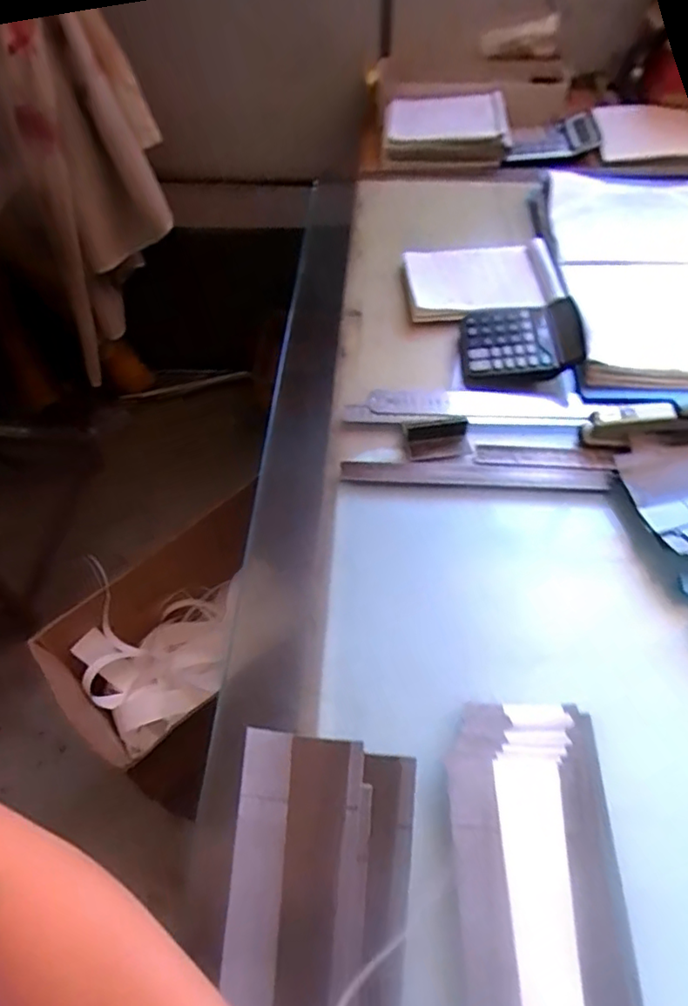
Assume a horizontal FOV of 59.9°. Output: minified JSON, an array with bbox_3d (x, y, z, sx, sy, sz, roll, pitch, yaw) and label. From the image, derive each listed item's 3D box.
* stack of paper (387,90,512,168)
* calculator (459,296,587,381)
[{"bbox_3d":[0.199,-0.729,1.168,0.238,0.054,0.173,0,54,-2],"label":"stack of paper"},{"bbox_3d":[0.225,-0.210,0.766,0.146,0.042,0.135,5,54,2],"label":"calculator"}]

